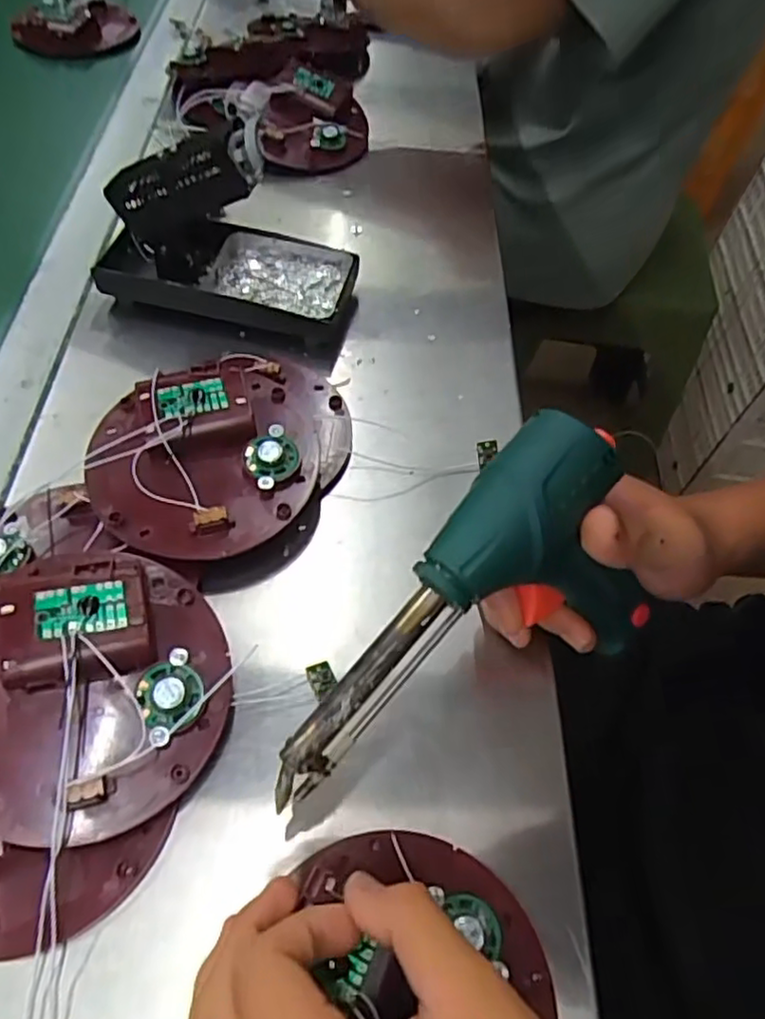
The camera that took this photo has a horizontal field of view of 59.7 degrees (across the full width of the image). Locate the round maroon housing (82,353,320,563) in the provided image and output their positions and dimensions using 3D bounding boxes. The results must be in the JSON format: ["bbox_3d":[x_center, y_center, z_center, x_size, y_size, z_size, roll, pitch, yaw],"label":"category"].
[{"bbox_3d":[-0.088,-0.033,0.365,0.136,0.046,0.113,-35,65,-25],"label":"round maroon housing"}]

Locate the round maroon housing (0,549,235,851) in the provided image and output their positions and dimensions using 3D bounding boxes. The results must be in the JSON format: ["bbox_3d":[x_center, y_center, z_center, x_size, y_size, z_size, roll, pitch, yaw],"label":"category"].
[{"bbox_3d":[-0.127,0.073,0.281,0.119,0.024,0.116,-4,64,-17],"label":"round maroon housing"}]

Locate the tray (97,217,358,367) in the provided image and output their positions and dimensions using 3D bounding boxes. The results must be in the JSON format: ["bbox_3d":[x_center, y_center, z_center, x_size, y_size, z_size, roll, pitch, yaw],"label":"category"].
[{"bbox_3d":[-0.100,-0.160,0.460,0.169,0.032,0.089,17,56,7],"label":"tray"}]

